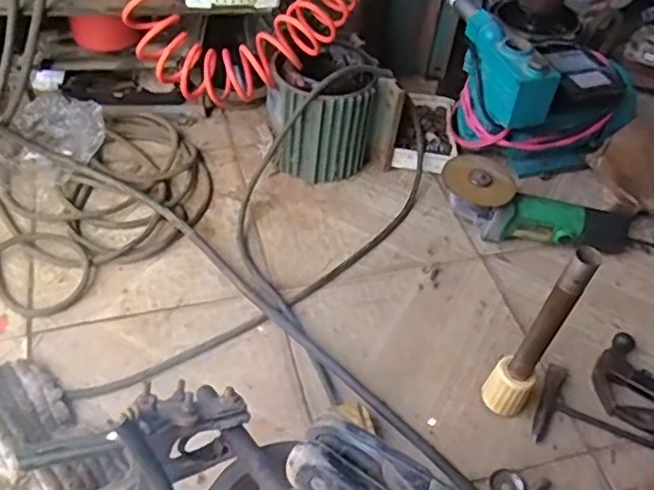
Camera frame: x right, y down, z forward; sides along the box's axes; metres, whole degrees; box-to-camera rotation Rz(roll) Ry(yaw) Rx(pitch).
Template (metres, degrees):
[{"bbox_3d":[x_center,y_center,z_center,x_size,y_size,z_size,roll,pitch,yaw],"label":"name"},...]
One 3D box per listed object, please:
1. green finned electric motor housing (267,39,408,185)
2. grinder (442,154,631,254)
[{"bbox_3d":[0.004,-0.193,0.950,0.168,0.158,0.127,-13,51,-17],"label":"green finned electric motor housing"},{"bbox_3d":[0.293,-0.042,0.901,0.286,0.079,0.081,17,48,-9],"label":"grinder"}]

